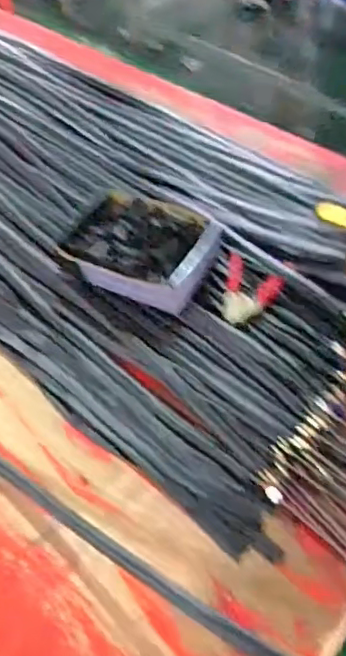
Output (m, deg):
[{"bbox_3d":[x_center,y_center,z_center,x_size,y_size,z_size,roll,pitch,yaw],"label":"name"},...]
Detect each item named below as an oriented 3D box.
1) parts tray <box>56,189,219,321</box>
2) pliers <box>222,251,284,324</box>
[{"bbox_3d":[-0.062,-0.157,1.146,0.260,0.070,0.220,23,54,19],"label":"parts tray"},{"bbox_3d":[0.144,-0.067,1.102,0.098,0.026,0.139,7,51,7],"label":"pliers"}]

